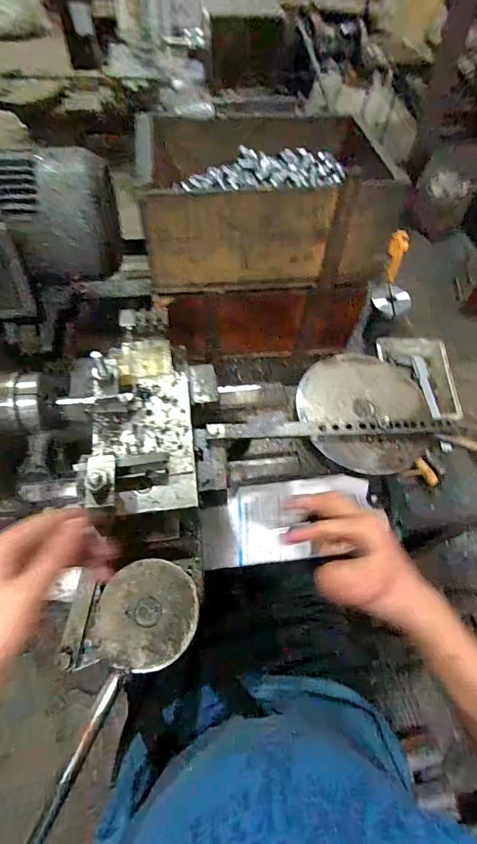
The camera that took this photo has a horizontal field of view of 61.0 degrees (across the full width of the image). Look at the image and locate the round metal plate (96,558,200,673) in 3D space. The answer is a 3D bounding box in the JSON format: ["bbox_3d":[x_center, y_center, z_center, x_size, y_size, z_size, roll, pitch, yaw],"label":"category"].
[{"bbox_3d":[-0.089,0.187,0.398,0.095,0.007,0.096,-4,59,-5],"label":"round metal plate"}]

